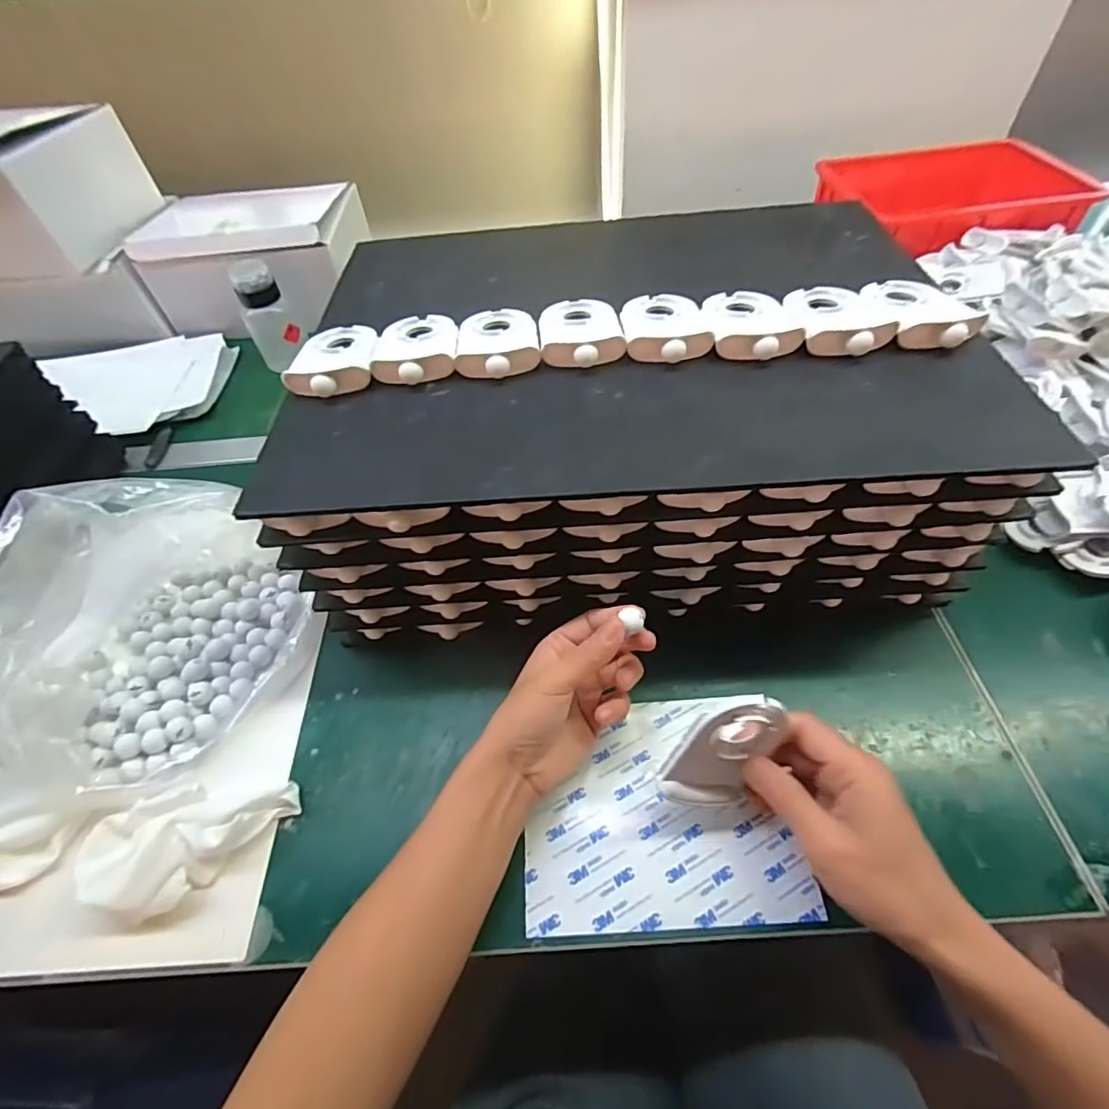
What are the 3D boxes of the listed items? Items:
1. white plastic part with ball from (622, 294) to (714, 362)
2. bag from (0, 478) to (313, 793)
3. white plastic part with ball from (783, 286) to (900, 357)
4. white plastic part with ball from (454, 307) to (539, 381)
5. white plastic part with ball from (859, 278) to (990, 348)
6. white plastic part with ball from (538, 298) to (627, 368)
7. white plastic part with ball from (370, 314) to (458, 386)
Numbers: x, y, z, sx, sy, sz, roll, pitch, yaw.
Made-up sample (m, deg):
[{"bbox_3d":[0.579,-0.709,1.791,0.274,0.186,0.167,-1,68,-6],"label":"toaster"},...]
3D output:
[{"bbox_3d":[0.077,-0.168,0.388,0.057,0.016,0.085,-5,52,1],"label":"white plastic part with ball"},{"bbox_3d":[-0.304,0.043,0.388,0.186,0.134,0.194,28,59,23],"label":"bag"},{"bbox_3d":[0.194,-0.166,0.378,0.058,0.016,0.083,-5,52,1],"label":"white plastic part with ball"},{"bbox_3d":[-0.039,-0.156,0.387,0.057,0.014,0.085,-3,52,2],"label":"white plastic part with ball"},{"bbox_3d":[0.249,-0.173,0.378,0.061,0.016,0.084,-9,52,-2],"label":"white plastic part with ball"},{"bbox_3d":[0.018,-0.164,0.389,0.056,0.013,0.083,-5,52,1],"label":"white plastic part with ball"},{"bbox_3d":[-0.099,-0.152,0.388,0.058,0.012,0.083,-8,52,-1],"label":"white plastic part with ball"}]

